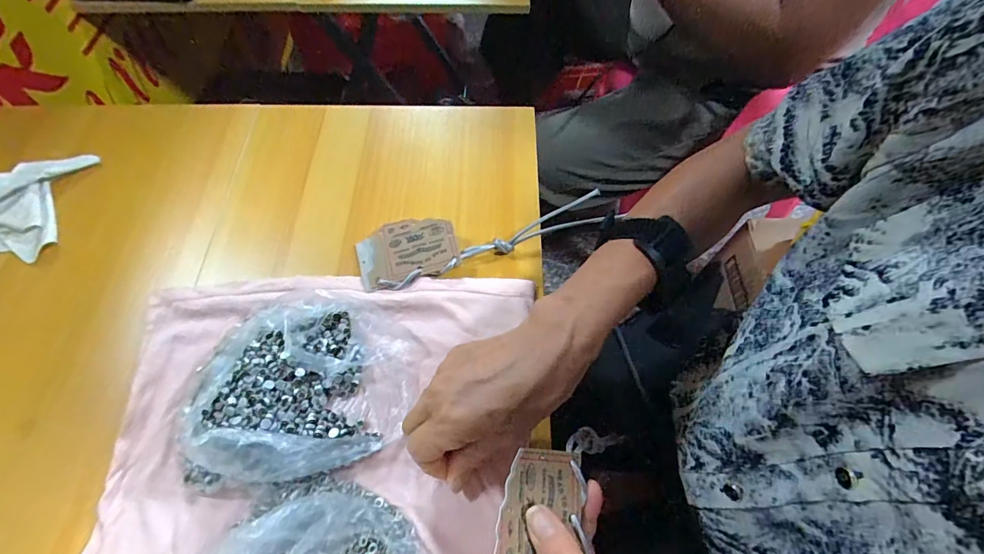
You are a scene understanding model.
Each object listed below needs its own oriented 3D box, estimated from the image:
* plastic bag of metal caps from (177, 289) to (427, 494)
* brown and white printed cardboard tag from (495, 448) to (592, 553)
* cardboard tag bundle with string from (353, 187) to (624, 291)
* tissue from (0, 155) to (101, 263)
[{"bbox_3d":[-0.141,0.073,0.310,0.172,0.031,0.139,-18,65,-9],"label":"plastic bag of metal caps"},{"bbox_3d":[0.028,0.143,0.242,0.049,0.005,0.085,21,61,-16],"label":"brown and white printed cardboard tag"},{"bbox_3d":[-0.013,-0.042,0.372,0.210,0.013,0.057,-19,73,-3],"label":"cardboard tag bundle with string"},{"bbox_3d":[-0.445,-0.071,0.400,0.097,0.020,0.111,5,64,2],"label":"tissue"}]

